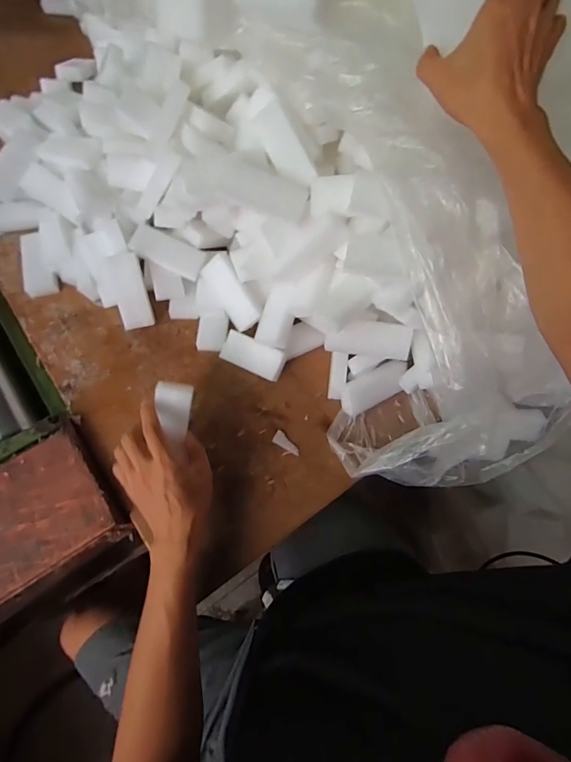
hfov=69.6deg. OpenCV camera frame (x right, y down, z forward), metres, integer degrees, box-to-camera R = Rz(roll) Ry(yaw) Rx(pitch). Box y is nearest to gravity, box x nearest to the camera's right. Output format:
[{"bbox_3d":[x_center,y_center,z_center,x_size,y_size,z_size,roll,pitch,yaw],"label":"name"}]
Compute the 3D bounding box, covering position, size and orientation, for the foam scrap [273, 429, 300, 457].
[{"bbox_3d":[0.003,0.082,0.550,0.040,0.004,0.020,28,72,7],"label":"foam scrap"}]

